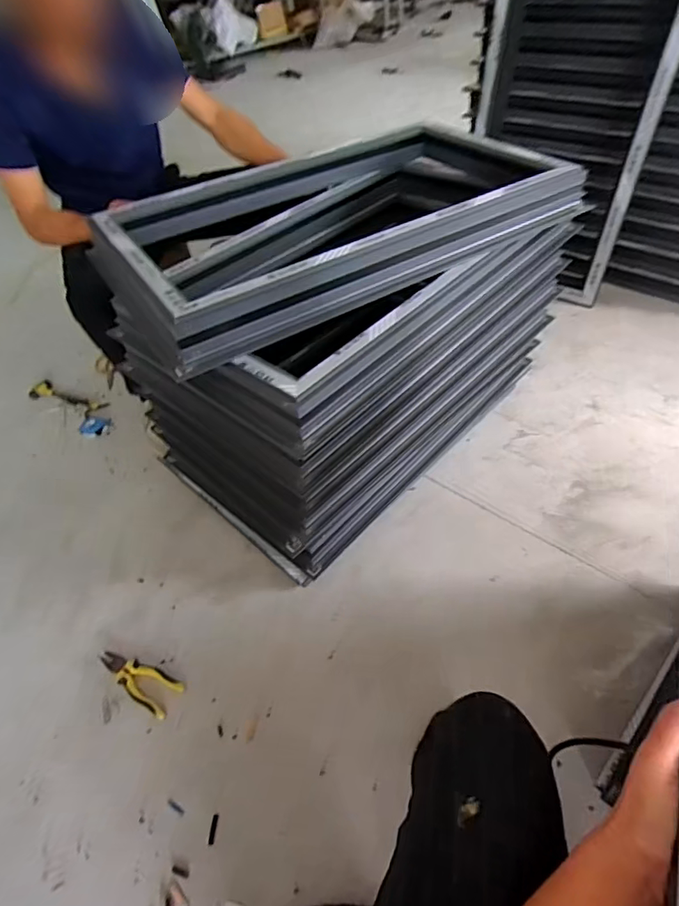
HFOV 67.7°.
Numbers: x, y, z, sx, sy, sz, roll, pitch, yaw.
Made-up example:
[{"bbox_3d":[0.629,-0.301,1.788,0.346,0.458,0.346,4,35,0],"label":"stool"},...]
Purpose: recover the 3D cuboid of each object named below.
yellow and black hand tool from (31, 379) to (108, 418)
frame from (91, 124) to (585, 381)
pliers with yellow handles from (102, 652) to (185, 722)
[{"bbox_3d":[-0.860,-0.172,1.596,0.271,0.034,0.071,15,50,20],"label":"yellow and black hand tool"},{"bbox_3d":[0.007,-0.495,1.069,0.957,0.124,0.543,-29,51,-20],"label":"frame"},{"bbox_3d":[-0.400,0.445,1.000,0.183,0.025,0.068,18,51,22],"label":"pliers with yellow handles"}]

